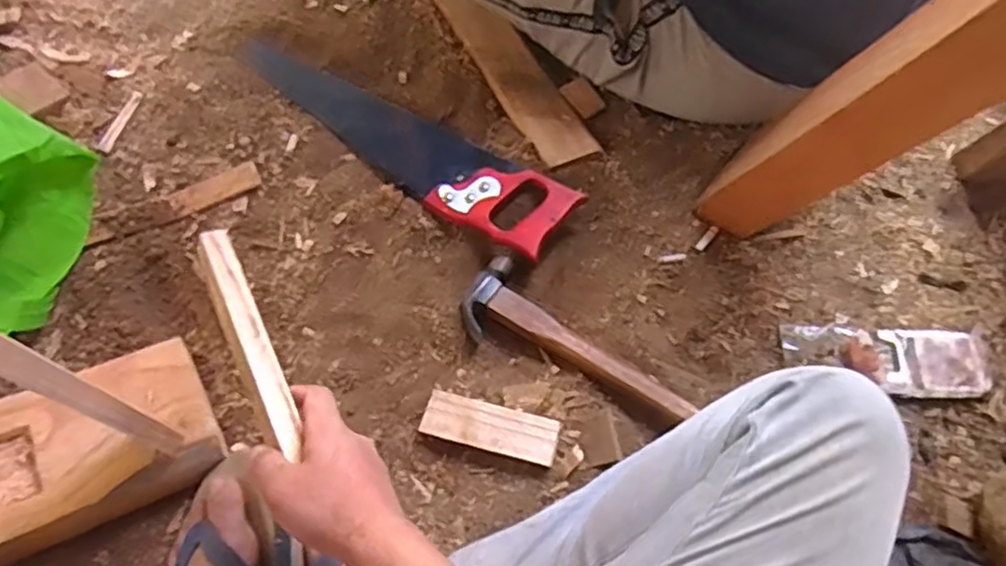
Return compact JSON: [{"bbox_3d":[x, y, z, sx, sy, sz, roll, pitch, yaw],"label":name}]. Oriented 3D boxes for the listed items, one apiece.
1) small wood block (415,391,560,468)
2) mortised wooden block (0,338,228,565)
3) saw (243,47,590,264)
[{"bbox_3d":[-0.011,0.133,0.633,0.122,0.020,0.044,16,64,3],"label":"small wood block"},{"bbox_3d":[-0.371,0.152,0.560,0.259,0.058,0.119,-24,65,-14],"label":"mortised wooden block"},{"bbox_3d":[-0.122,-0.171,0.770,0.443,0.030,0.102,34,66,16],"label":"saw"}]

